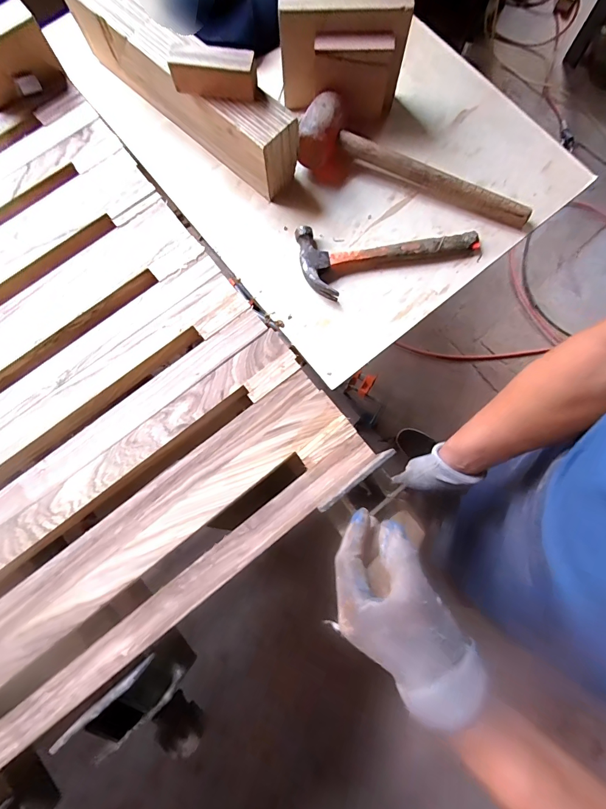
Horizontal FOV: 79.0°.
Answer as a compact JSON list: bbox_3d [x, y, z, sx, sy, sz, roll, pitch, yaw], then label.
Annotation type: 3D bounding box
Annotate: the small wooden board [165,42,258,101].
[{"bbox_3d":[-0.128,-0.480,0.529,0.123,0.046,0.038,9,78,4],"label":"small wooden board"}]

